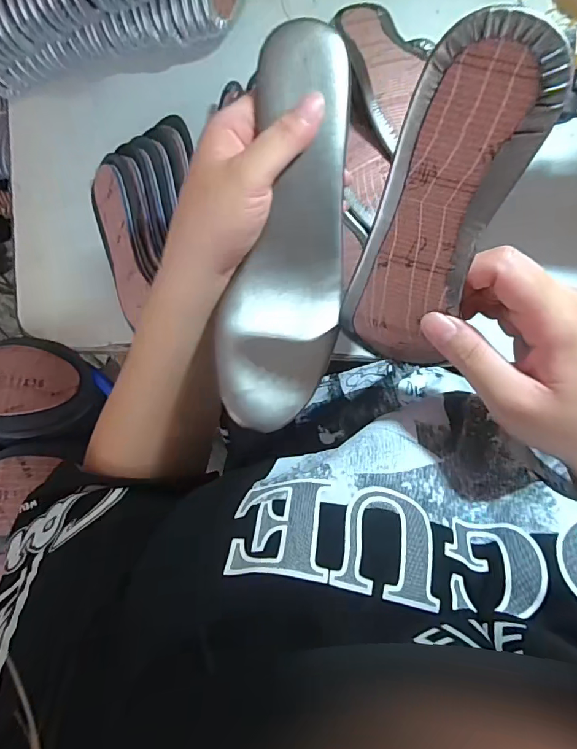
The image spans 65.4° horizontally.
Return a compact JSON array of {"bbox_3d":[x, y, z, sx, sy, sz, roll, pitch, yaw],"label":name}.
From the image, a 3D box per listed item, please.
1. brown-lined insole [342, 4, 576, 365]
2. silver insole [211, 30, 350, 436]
[{"bbox_3d":[0.066,-0.065,0.213,0.052,0.011,0.169,15,141,3],"label":"brown-lined insole"},{"bbox_3d":[0.002,-0.082,0.277,0.068,0.031,0.226,8,96,4],"label":"silver insole"}]

